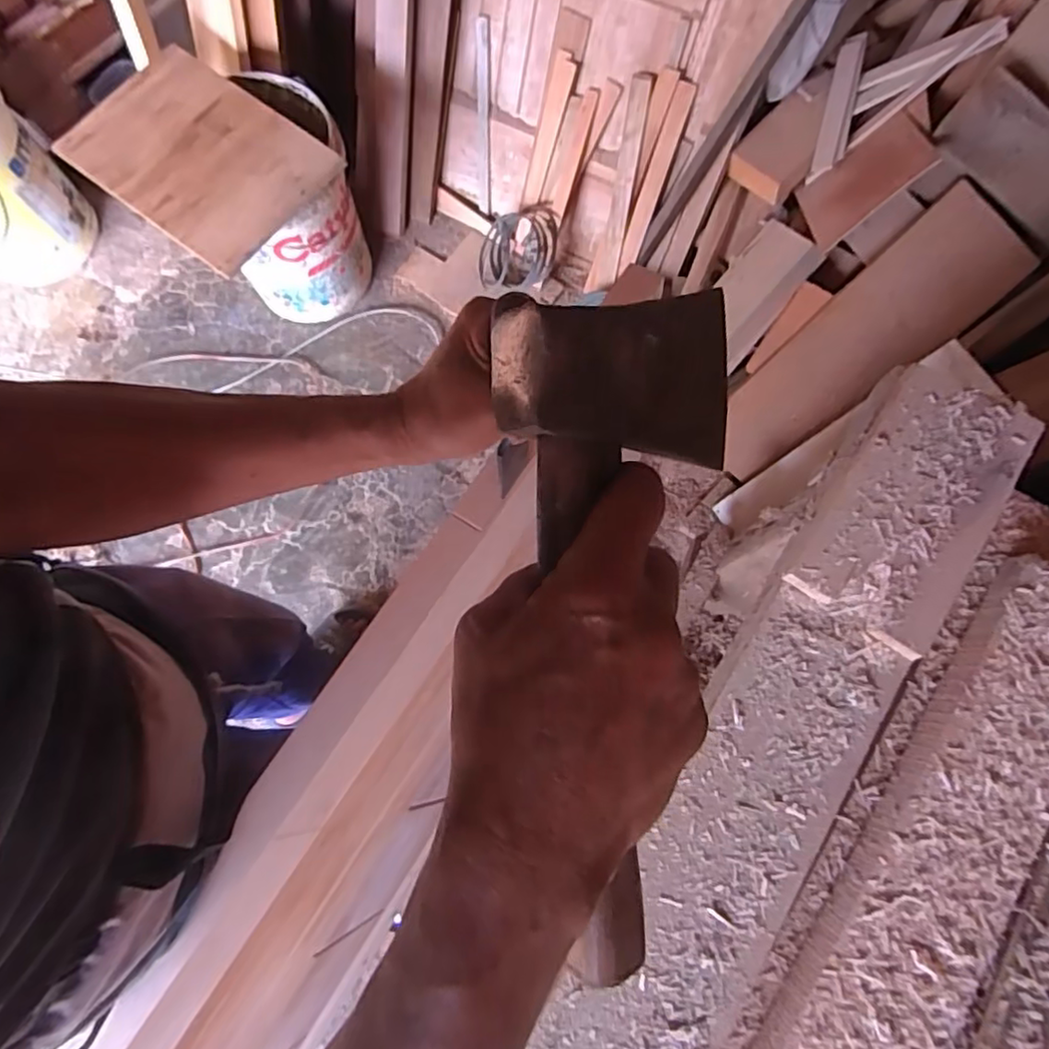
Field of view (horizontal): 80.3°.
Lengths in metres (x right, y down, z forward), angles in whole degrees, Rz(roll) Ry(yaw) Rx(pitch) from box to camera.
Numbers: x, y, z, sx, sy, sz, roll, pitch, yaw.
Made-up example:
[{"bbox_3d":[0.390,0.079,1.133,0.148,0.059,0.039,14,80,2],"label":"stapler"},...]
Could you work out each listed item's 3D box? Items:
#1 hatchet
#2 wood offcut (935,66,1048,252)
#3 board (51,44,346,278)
[{"bbox_3d":[0.028,0.046,0.255,0.115,0.033,0.295,5,92,-35],"label":"hatchet"},{"bbox_3d":[0.811,-0.573,0.991,0.292,0.032,0.134,42,109,-1],"label":"wood offcut"},{"bbox_3d":[-0.567,-0.638,1.081,0.413,0.021,0.294,37,80,8],"label":"board"}]

